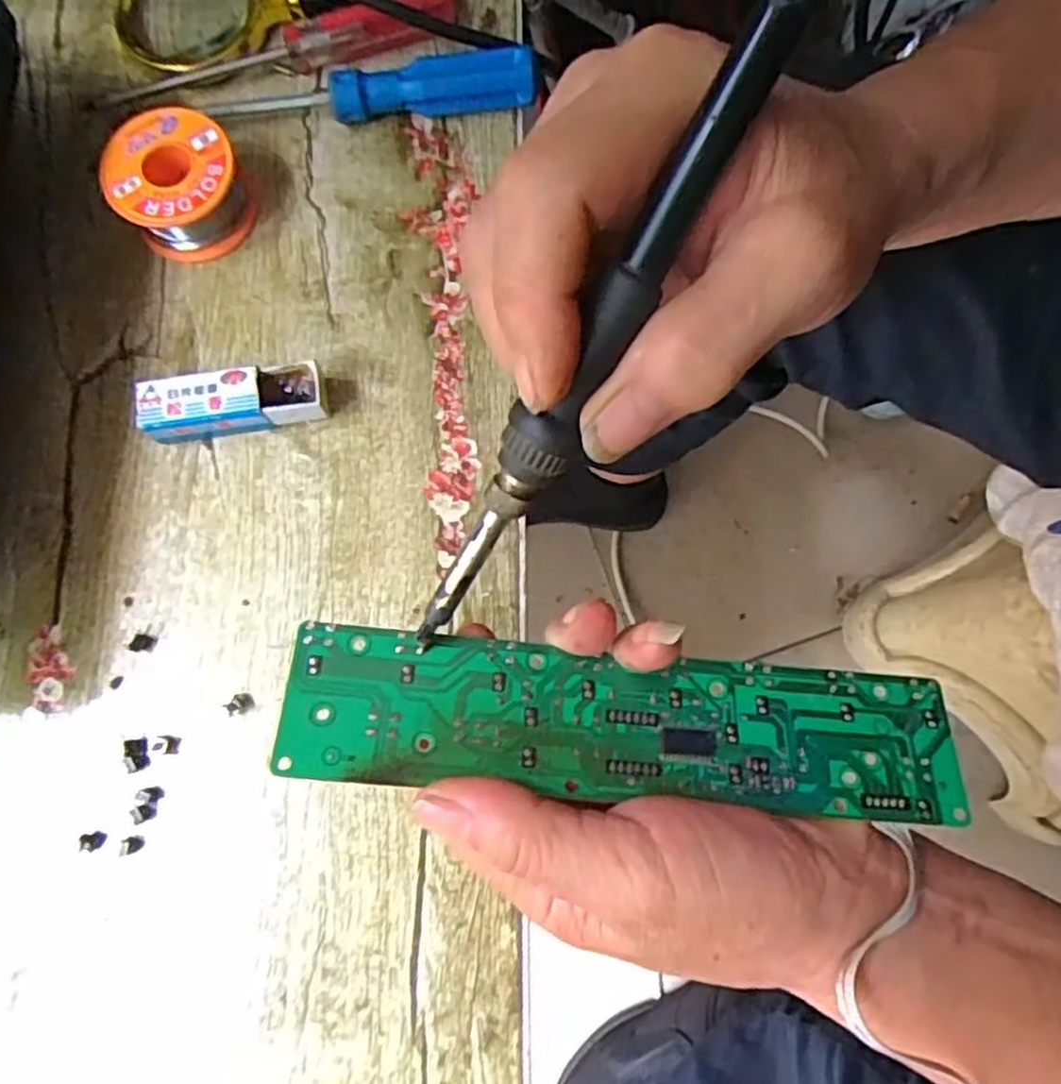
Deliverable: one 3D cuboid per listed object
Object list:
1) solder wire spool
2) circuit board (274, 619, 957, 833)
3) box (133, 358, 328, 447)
[{"bbox_3d":[-0.151,-0.153,0.320,0.052,0.030,0.052,0,80,1],"label":"solder wire spool"},{"bbox_3d":[0.030,0.055,0.229,0.204,0.004,0.045,6,62,-5],"label":"circuit board"},{"bbox_3d":[-0.120,-0.056,0.305,0.072,0.022,0.024,-9,79,0],"label":"box"}]

